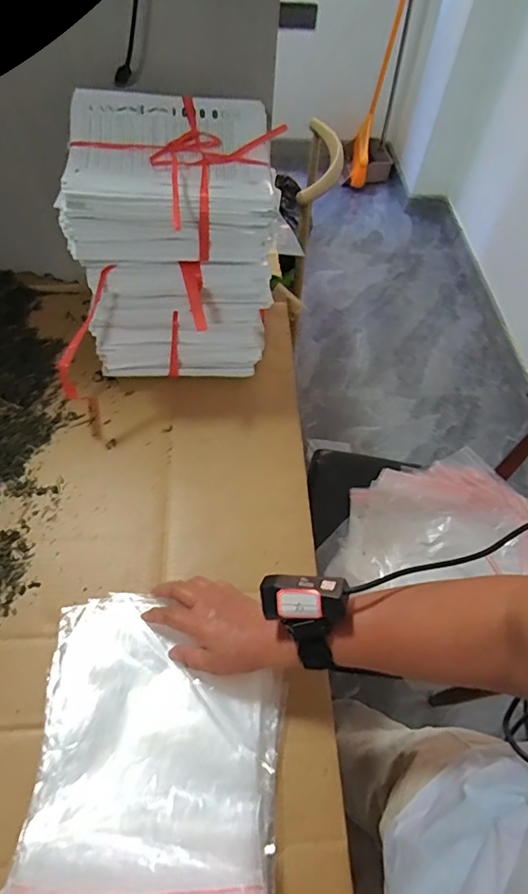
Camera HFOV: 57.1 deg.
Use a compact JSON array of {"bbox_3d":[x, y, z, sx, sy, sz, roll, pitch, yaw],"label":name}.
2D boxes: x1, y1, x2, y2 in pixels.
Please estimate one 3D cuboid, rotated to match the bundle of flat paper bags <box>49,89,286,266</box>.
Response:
[{"bbox_3d":[-0.099,-0.281,0.533,0.218,0.109,0.187,1,57,-3],"label":"bundle of flat paper bags"}]

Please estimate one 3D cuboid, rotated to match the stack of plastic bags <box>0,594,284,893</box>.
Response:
[{"bbox_3d":[-0.101,0.282,0.401,0.223,0.078,0.312,4,57,-1],"label":"stack of plastic bags"}]

